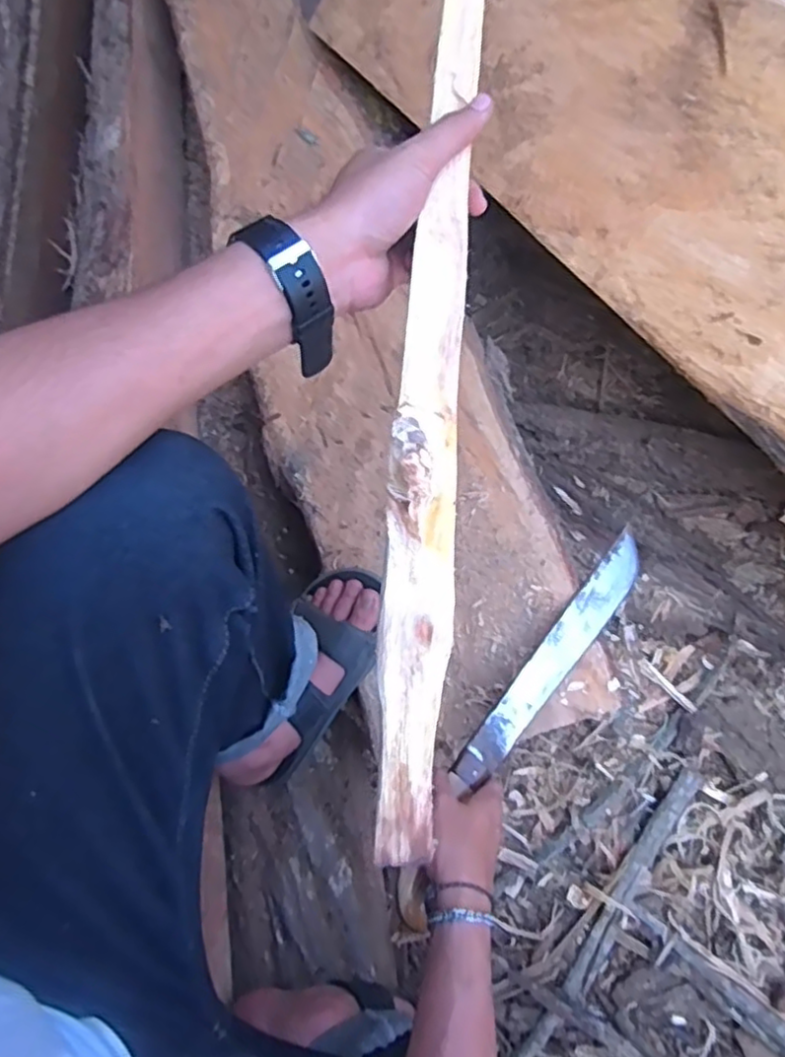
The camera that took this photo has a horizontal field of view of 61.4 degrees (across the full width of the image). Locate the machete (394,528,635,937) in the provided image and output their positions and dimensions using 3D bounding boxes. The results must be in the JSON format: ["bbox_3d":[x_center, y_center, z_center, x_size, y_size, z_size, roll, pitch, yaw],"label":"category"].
[{"bbox_3d":[0.130,0.163,0.627,0.047,0.020,0.425,36,64,12],"label":"machete"}]

